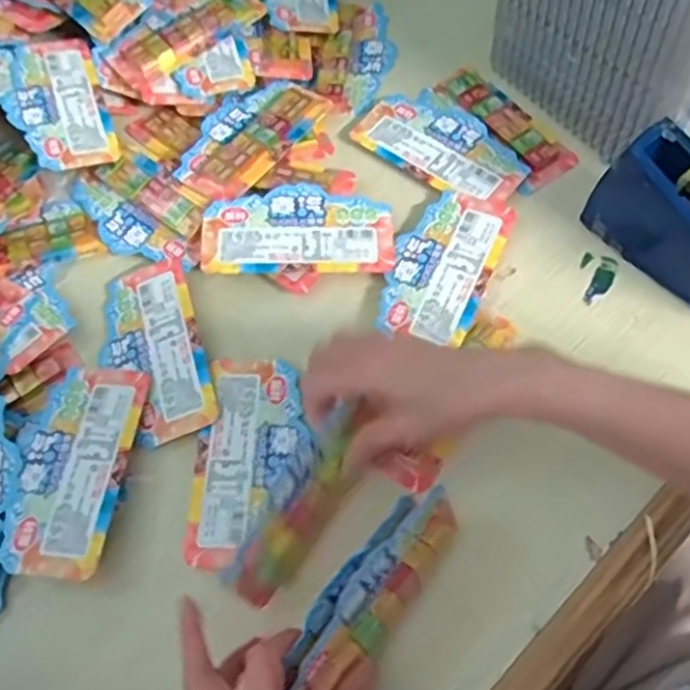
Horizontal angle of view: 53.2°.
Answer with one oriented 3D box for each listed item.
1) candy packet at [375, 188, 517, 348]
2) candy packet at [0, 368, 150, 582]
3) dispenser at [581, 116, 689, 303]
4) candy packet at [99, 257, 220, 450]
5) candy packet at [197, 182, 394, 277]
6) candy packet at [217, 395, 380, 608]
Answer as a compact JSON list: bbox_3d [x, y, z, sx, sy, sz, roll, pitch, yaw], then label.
[{"bbox_3d":[0.074,-0.064,0.527,0.076,0.004,0.133,22,66,14],"label":"candy packet"},{"bbox_3d":[-0.185,0.080,0.462,0.074,0.012,0.145,4,63,6],"label":"candy packet"},{"bbox_3d":[0.242,-0.085,0.485,0.049,0.088,0.133,-37,66,-14],"label":"dispenser"},{"bbox_3d":[-0.142,0.002,0.507,0.071,0.008,0.145,-18,63,-6],"label":"candy packet"},{"bbox_3d":[-0.036,-0.090,0.537,0.146,0.017,0.074,-3,62,2],"label":"candy packet"},{"bbox_3d":[-0.025,0.101,0.426,0.015,0.058,0.123,20,64,39],"label":"candy packet"}]

